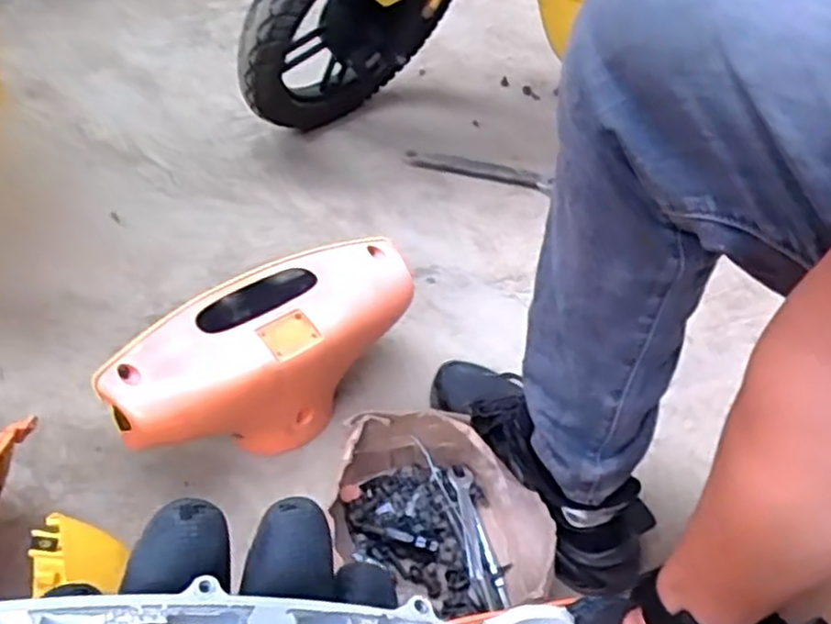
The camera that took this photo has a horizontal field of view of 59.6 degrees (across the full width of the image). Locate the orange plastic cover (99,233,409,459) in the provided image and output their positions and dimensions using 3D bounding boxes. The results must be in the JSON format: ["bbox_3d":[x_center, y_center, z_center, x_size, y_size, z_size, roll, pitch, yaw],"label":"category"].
[{"bbox_3d":[-0.140,0.053,0.707,0.301,0.163,0.118,-32,58,-31],"label":"orange plastic cover"}]

